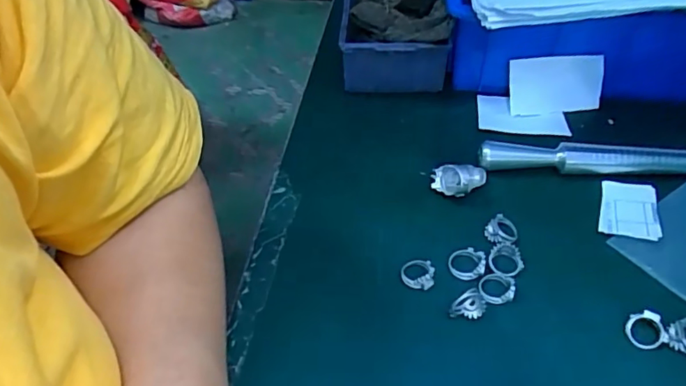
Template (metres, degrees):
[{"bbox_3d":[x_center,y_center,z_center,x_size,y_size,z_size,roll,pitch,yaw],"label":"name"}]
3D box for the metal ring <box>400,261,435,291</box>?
[{"bbox_3d":[0.048,0.052,0.343,0.021,0.009,0.021,-1,48,2],"label":"metal ring"}]

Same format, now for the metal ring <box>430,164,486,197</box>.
[{"bbox_3d":[0.086,-0.009,0.385,0.040,0.020,0.020,-1,48,2],"label":"metal ring"}]

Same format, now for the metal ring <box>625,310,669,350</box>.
[{"bbox_3d":[0.177,0.079,0.307,0.020,0.011,0.021,-1,48,2],"label":"metal ring"}]

